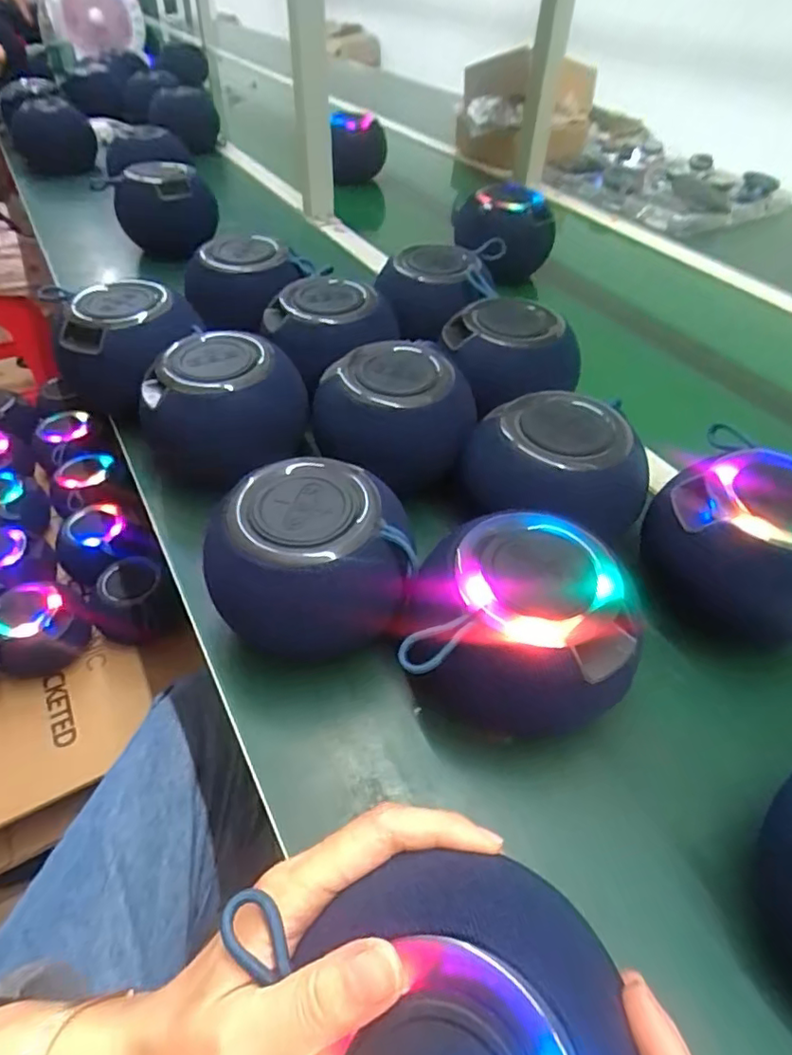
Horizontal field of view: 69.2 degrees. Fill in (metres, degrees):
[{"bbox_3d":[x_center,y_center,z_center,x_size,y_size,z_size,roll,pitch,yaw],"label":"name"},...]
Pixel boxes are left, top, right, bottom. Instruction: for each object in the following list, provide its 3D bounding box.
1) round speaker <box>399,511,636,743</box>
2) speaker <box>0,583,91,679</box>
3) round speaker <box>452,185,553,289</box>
[{"bbox_3d":[0.065,0.063,0.343,0.127,0.097,0.106,3,46,-4],"label":"round speaker"},{"bbox_3d":[-0.494,0.144,0.795,0.122,0.096,0.099,-30,55,-28],"label":"speaker"},{"bbox_3d":[0.147,-0.405,0.785,0.110,0.100,0.110,1,47,-2],"label":"round speaker"}]

